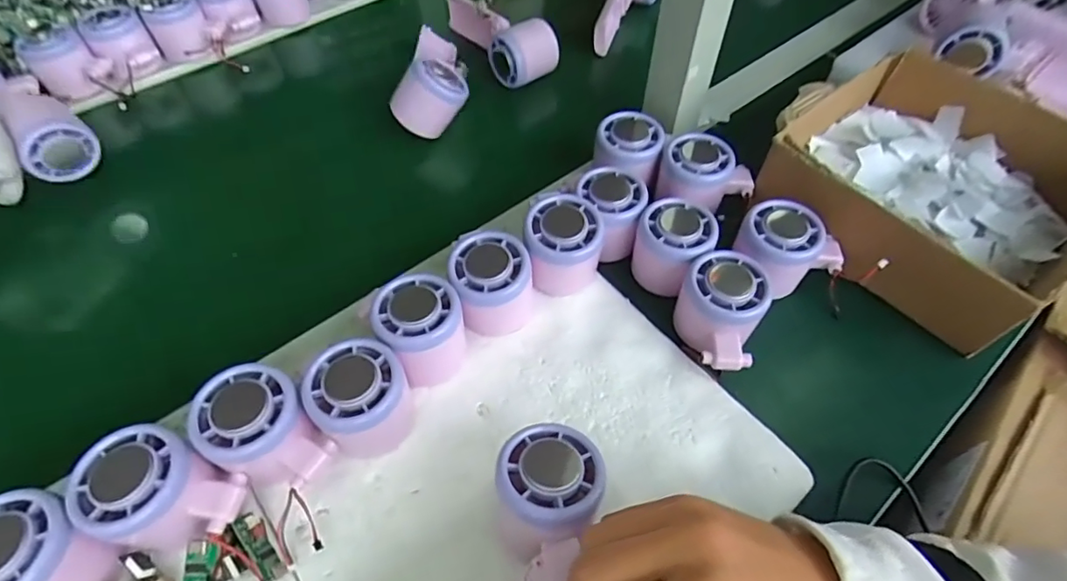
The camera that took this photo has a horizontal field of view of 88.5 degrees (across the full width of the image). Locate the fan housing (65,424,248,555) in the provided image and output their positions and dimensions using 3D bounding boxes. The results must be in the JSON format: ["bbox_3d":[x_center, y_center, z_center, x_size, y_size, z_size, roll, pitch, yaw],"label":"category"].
[{"bbox_3d":[-0.197,0.110,0.291,0.074,0.045,0.054,18,57,12],"label":"fan housing"}]

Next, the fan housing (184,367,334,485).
[{"bbox_3d":[-0.154,0.086,0.317,0.056,0.060,0.071,-38,64,-23],"label":"fan housing"}]

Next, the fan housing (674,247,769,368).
[{"bbox_3d":[0.127,0.014,0.375,0.054,0.049,0.072,18,57,12],"label":"fan housing"}]

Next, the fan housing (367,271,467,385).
[{"bbox_3d":[-0.073,0.026,0.361,0.053,0.057,0.054,0,55,0],"label":"fan housing"}]

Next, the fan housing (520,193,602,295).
[{"bbox_3d":[0.021,-0.031,0.397,0.053,0.054,0.054,0,55,0],"label":"fan housing"}]

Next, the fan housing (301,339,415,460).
[{"bbox_3d":[-0.103,0.066,0.331,0.057,0.060,0.054,-23,59,-16],"label":"fan housing"}]

